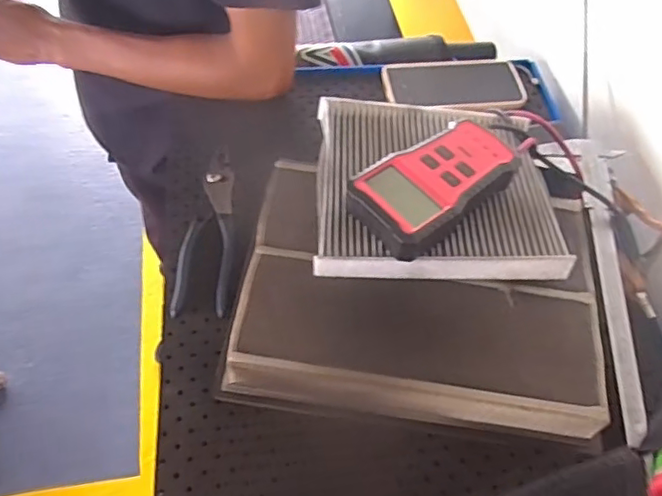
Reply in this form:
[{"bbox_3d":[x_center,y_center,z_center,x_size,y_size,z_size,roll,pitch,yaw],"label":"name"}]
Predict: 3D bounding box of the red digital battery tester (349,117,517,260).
[{"bbox_3d":[0.089,-0.051,0.497,0.145,0.038,0.080,-29,63,-22],"label":"red digital battery tester"}]

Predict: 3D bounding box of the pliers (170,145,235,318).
[{"bbox_3d":[-0.121,-0.024,0.579,0.049,0.010,0.198,2,56,-3],"label":"pliers"}]

